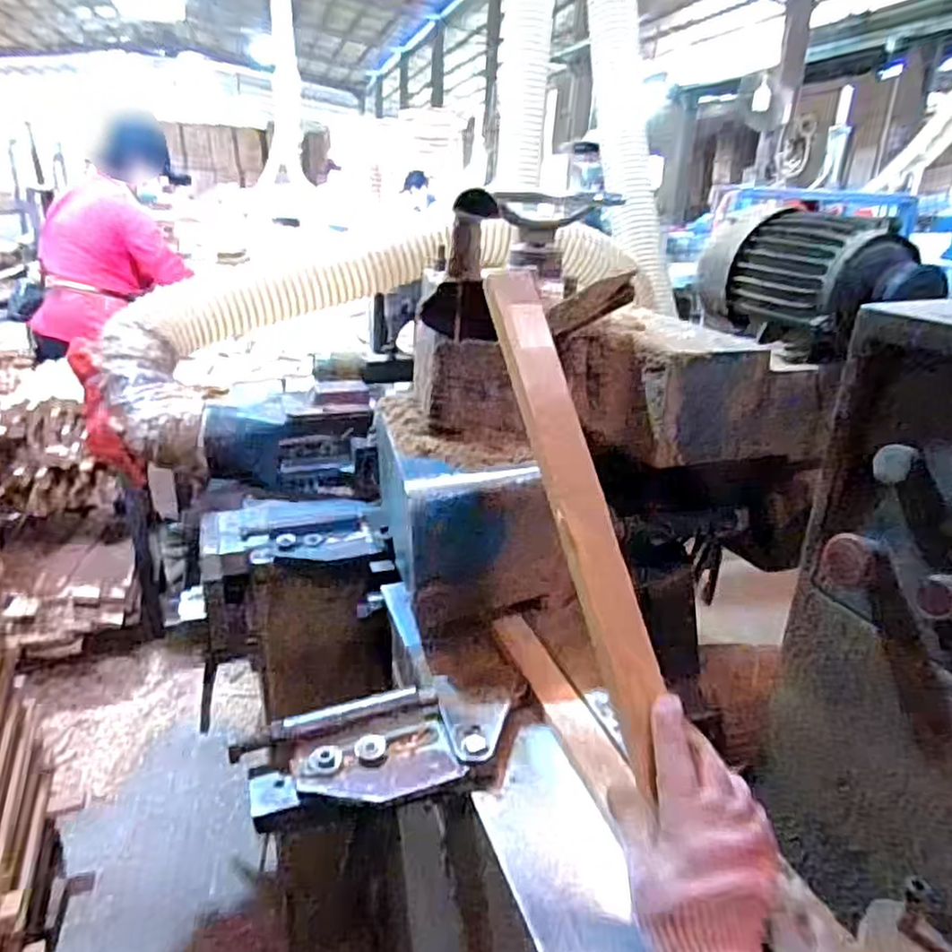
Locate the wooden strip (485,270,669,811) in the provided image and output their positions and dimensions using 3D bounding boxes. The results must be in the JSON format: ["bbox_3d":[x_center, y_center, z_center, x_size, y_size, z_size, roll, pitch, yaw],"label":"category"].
[{"bbox_3d":[0.082,0.019,0.552,0.043,0.404,0.022,-9,-13,-26],"label":"wooden strip"}]

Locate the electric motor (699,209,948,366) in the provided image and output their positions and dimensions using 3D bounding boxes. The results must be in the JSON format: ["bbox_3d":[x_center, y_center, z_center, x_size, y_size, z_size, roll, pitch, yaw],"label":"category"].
[{"bbox_3d":[0.417,-0.244,0.873,0.144,0.155,0.283,-3,23,-13],"label":"electric motor"}]

